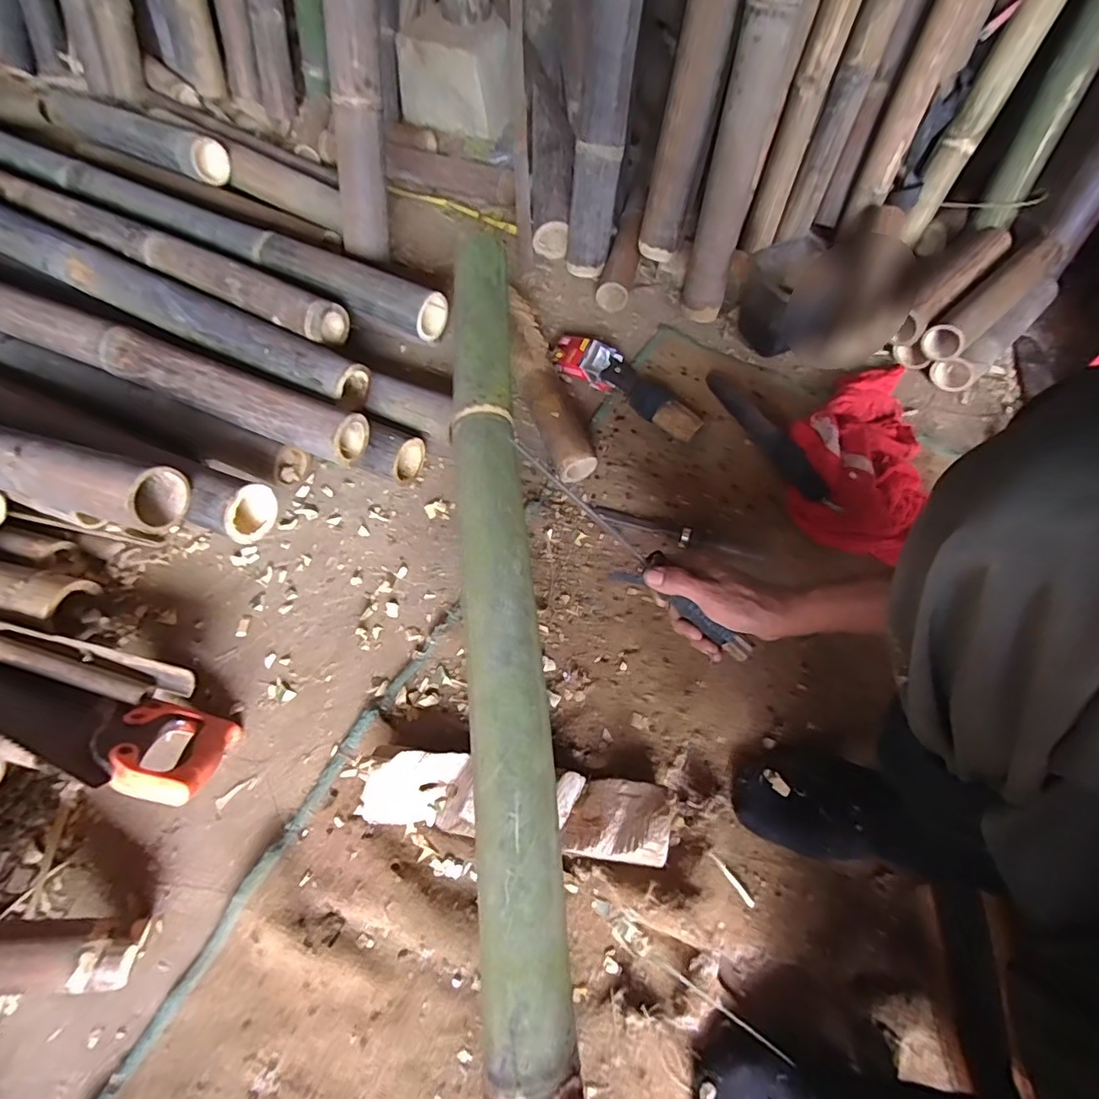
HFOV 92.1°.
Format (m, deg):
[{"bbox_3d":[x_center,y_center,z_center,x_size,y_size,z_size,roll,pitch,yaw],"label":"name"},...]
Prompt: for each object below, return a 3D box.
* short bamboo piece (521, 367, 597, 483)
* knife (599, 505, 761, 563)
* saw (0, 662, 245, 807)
[{"bbox_3d":[0.013,-0.181,0.750,0.062,0.053,0.171,-16,63,-7],"label":"short bamboo piece"},{"bbox_3d":[0.170,-0.025,0.701,0.218,0.018,0.035,17,64,10],"label":"knife"},{"bbox_3d":[-0.589,0.144,0.531,0.519,0.123,0.022,17,107,-5],"label":"saw"}]

